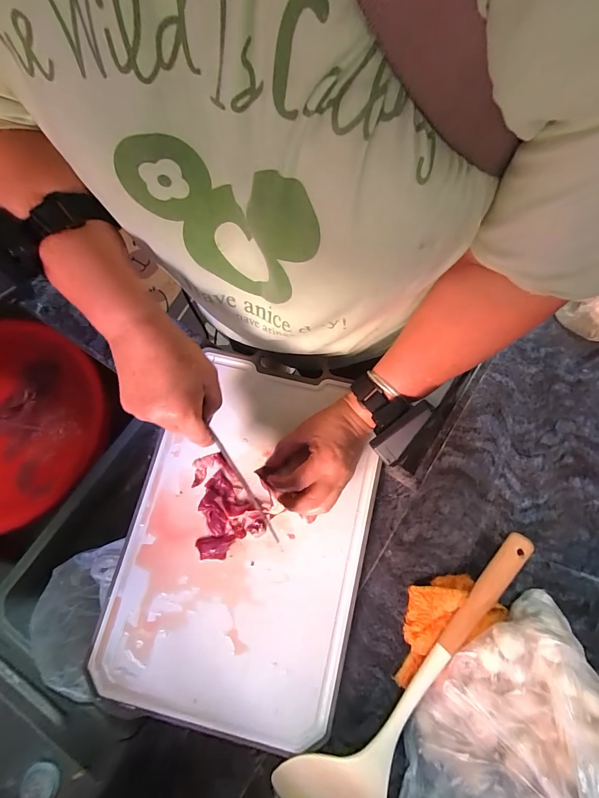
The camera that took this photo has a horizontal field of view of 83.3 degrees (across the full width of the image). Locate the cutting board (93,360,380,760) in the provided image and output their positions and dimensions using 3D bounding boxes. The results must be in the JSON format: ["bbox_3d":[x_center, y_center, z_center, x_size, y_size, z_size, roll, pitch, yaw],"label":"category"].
[{"bbox_3d":[-0.055,0.148,0.376,0.259,0.012,0.370,13,77,3],"label":"cutting board"}]

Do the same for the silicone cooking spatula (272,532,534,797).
[{"bbox_3d":[0.128,0.281,0.332,0.338,0.045,0.076,-39,80,-9],"label":"silicone cooking spatula"}]

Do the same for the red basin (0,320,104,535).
[{"bbox_3d":[-0.459,0.030,0.528,0.290,0.105,0.286,0,77,0],"label":"red basin"}]

